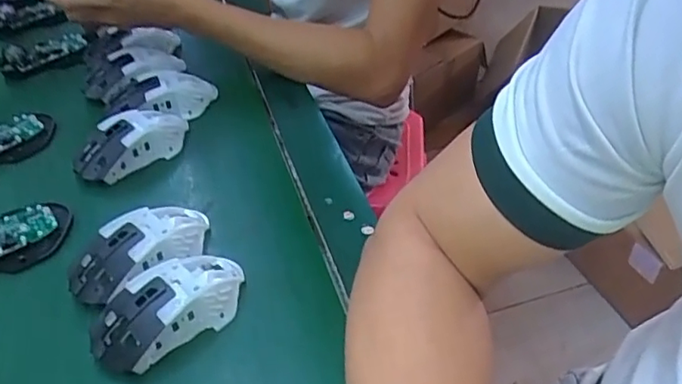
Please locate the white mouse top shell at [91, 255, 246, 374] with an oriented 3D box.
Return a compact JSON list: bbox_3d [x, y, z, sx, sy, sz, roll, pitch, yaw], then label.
[{"bbox_3d":[-0.127,0.081,0.445,0.120,0.036,0.069,-27,47,-26],"label":"white mouse top shell"}]

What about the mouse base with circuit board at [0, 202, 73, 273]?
[{"bbox_3d":[-0.294,0.040,0.510,0.116,0.027,0.067,-18,44,-18],"label":"mouse base with circuit board"}]

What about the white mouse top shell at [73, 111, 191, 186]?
[{"bbox_3d":[-0.213,-0.053,0.603,0.122,0.040,0.062,-28,47,-27],"label":"white mouse top shell"}]

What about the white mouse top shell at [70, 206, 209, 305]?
[{"bbox_3d":[-0.162,0.042,0.487,0.119,0.035,0.065,-29,47,-27],"label":"white mouse top shell"}]

